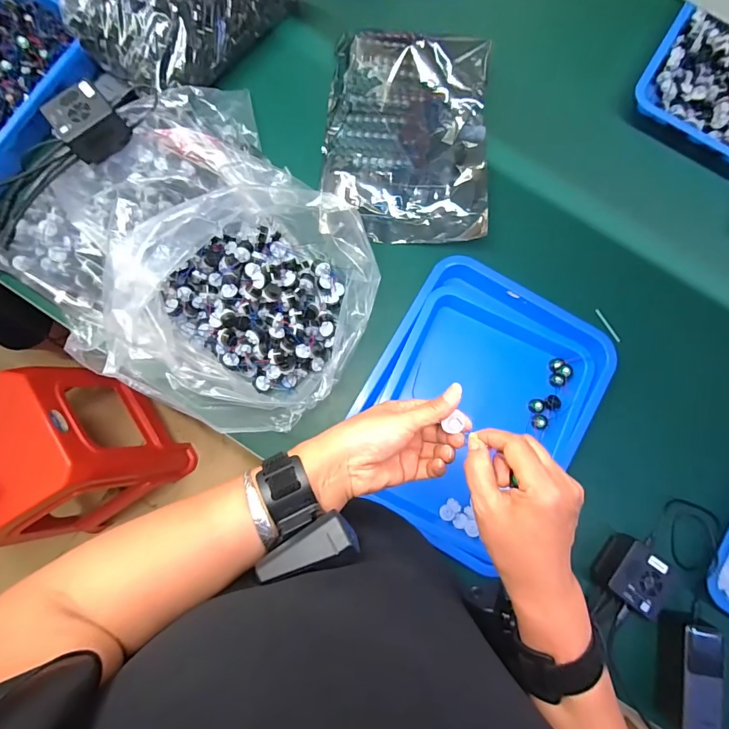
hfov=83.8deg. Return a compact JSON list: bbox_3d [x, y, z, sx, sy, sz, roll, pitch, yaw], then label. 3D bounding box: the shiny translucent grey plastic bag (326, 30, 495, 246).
[{"bbox_3d":[0.067,-0.361,0.631,0.251,0.043,0.339,5,86,0],"label":"shiny translucent grey plastic bag"}]

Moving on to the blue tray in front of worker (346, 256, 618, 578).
[{"bbox_3d":[0.159,0.056,0.585,0.297,0.047,0.377,30,82,3],"label":"blue tray in front of worker"}]

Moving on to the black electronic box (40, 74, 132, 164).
[{"bbox_3d":[-0.369,-0.322,0.540,0.076,0.043,0.076,-41,85,-6],"label":"black electronic box"}]

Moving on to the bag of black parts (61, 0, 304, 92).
[{"bbox_3d":[-0.268,-0.574,0.624,0.215,0.091,0.345,39,83,4],"label":"bag of black parts"}]

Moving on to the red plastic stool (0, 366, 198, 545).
[{"bbox_3d":[-0.739,0.226,1.025,0.328,0.445,0.338,-37,84,-6],"label":"red plastic stool"}]

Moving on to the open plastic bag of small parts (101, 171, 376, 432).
[{"bbox_3d":[-0.138,-0.095,0.523,0.284,0.161,0.348,16,82,1],"label":"open plastic bag of small parts"}]

